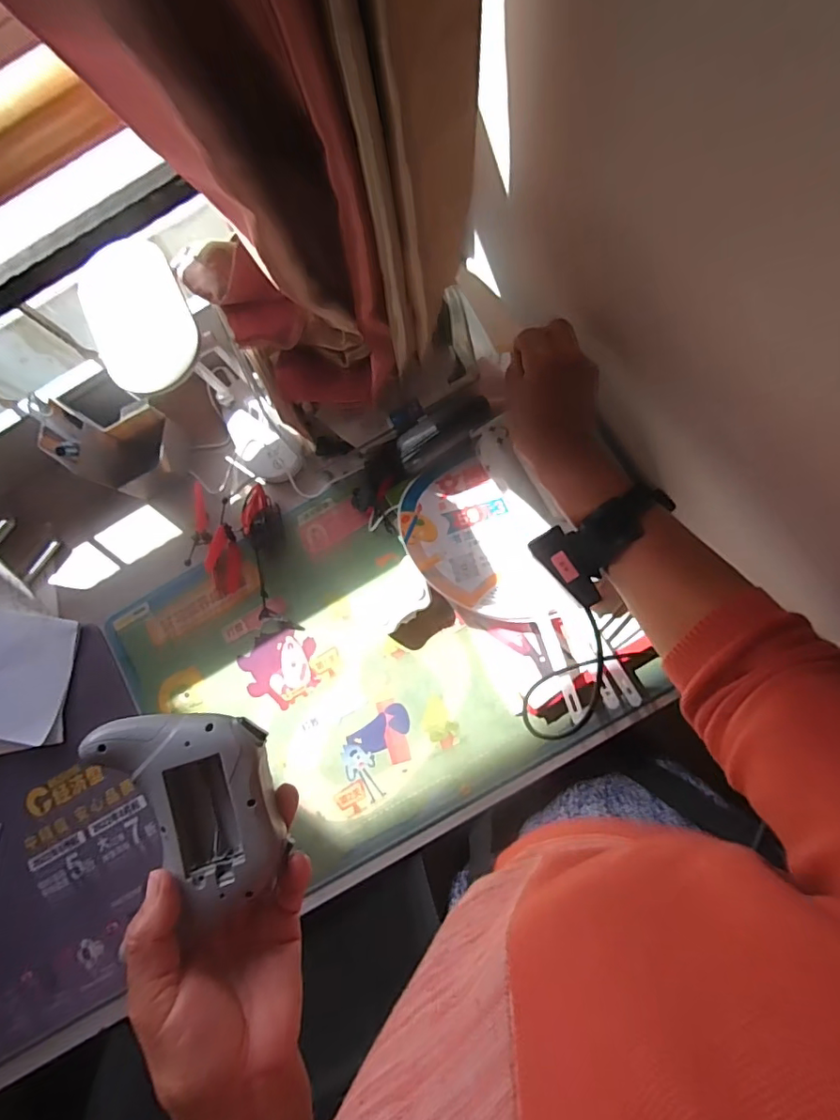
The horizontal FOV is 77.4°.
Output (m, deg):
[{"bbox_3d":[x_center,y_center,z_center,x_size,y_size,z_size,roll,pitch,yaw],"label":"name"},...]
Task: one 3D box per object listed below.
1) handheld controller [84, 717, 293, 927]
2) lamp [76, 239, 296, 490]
[{"bbox_3d":[-0.131,0.142,0.312,0.086,0.040,0.115,-20,84,-7],"label":"handheld controller"},{"bbox_3d":[-0.211,-0.175,0.534,0.086,0.269,0.141,-36,82,0],"label":"lamp"}]

